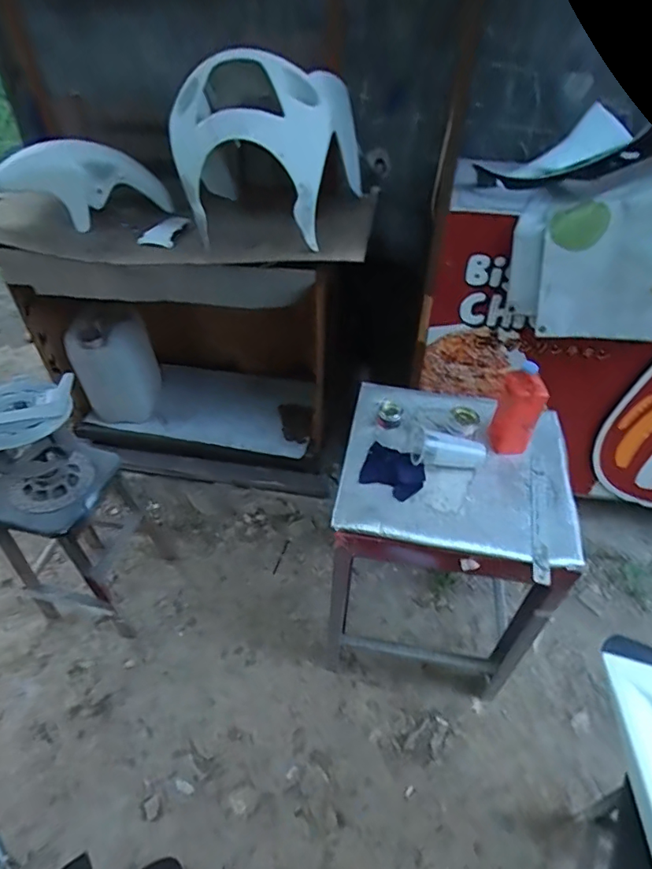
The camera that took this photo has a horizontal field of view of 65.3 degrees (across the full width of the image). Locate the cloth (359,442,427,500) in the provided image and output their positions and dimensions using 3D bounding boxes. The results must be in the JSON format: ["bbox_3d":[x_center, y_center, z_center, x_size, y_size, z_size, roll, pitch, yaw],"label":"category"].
[{"bbox_3d":[0.150,0.080,1.155,0.139,0.036,0.120,26,50,27],"label":"cloth"}]

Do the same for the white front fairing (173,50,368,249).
[{"bbox_3d":[-0.153,-0.765,1.328,0.396,0.372,0.413,15,44,15],"label":"white front fairing"}]

